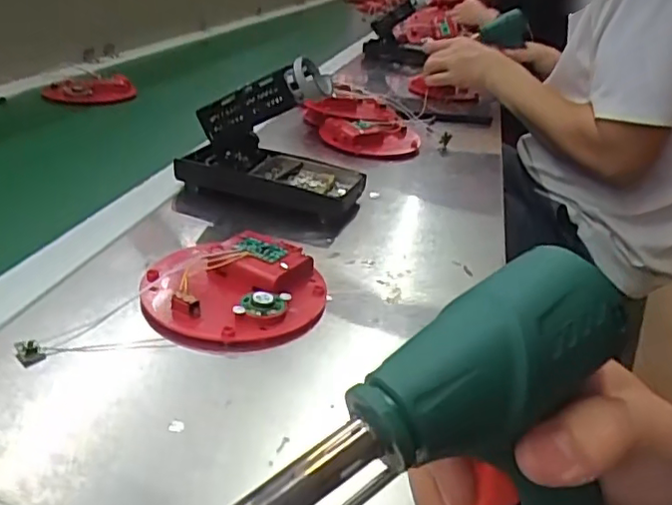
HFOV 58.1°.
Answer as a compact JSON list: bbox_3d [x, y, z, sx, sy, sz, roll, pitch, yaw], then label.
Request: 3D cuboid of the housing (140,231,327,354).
[{"bbox_3d":[-0.069,0.021,0.397,0.119,0.026,0.100,6,28,0],"label":"housing"}]

